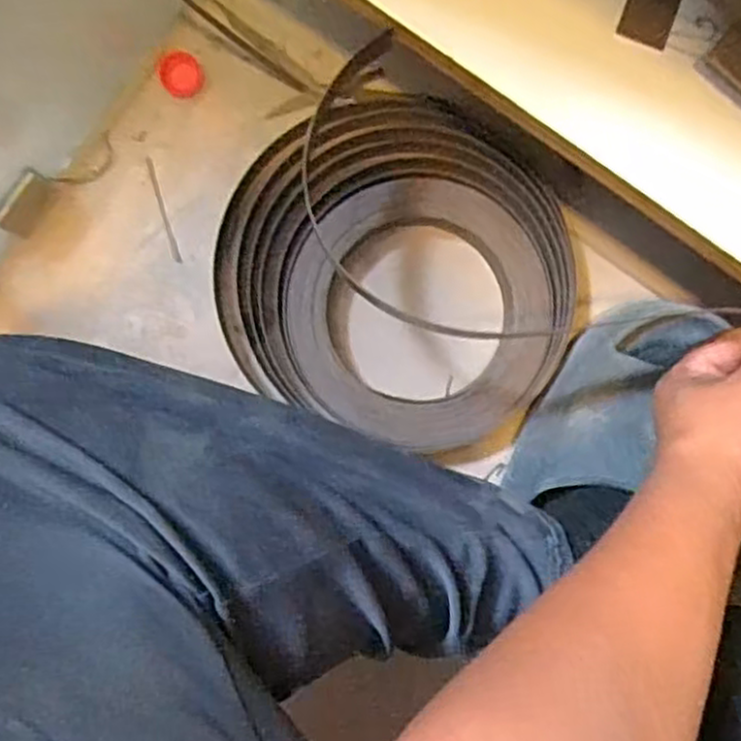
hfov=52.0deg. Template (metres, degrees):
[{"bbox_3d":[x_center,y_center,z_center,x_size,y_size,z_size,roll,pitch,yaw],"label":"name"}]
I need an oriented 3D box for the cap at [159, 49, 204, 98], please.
[{"bbox_3d":[-0.135,-0.212,0.543,0.029,0.008,0.031,0,89,-3],"label":"cap"}]

